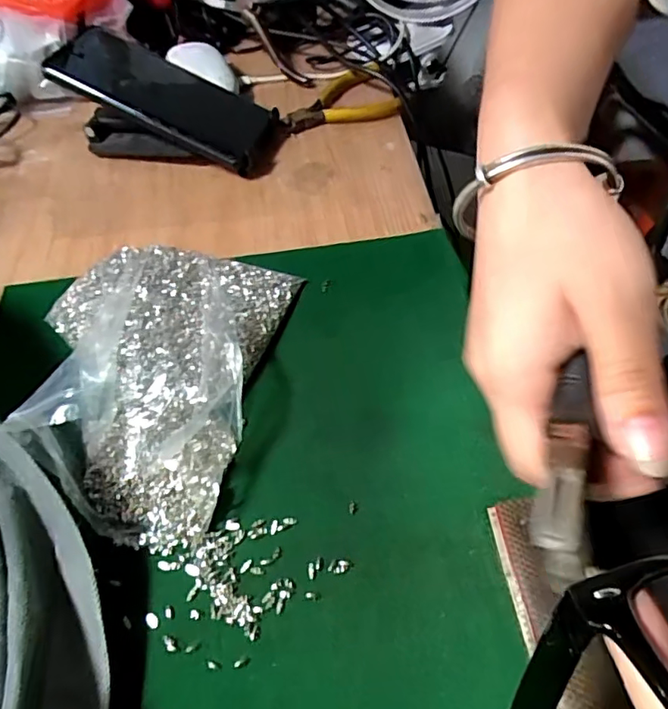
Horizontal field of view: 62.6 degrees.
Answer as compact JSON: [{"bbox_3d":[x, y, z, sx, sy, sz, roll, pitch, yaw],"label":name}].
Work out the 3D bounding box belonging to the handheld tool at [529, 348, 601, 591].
[{"bbox_3d":[0.064,0.029,0.152,0.012,0.012,0.073,15,43,16],"label":"handheld tool"}]

